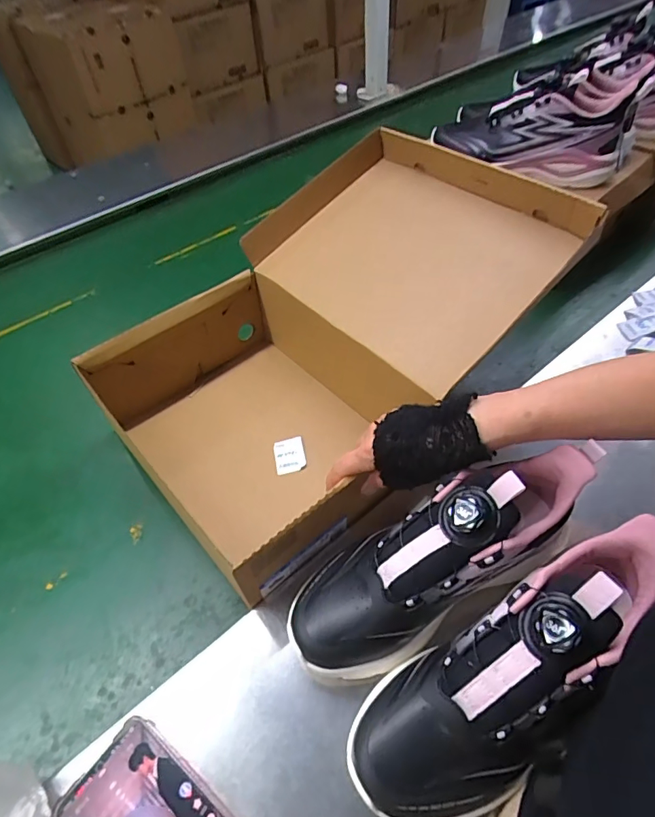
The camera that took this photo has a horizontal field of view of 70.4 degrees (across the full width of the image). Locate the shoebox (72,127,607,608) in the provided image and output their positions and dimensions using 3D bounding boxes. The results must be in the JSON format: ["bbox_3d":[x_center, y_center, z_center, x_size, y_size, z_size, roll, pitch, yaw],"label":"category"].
[{"bbox_3d":[0.000,-0.087,0.536,0.315,0.216,0.480,37,63,27],"label":"shoebox"}]

